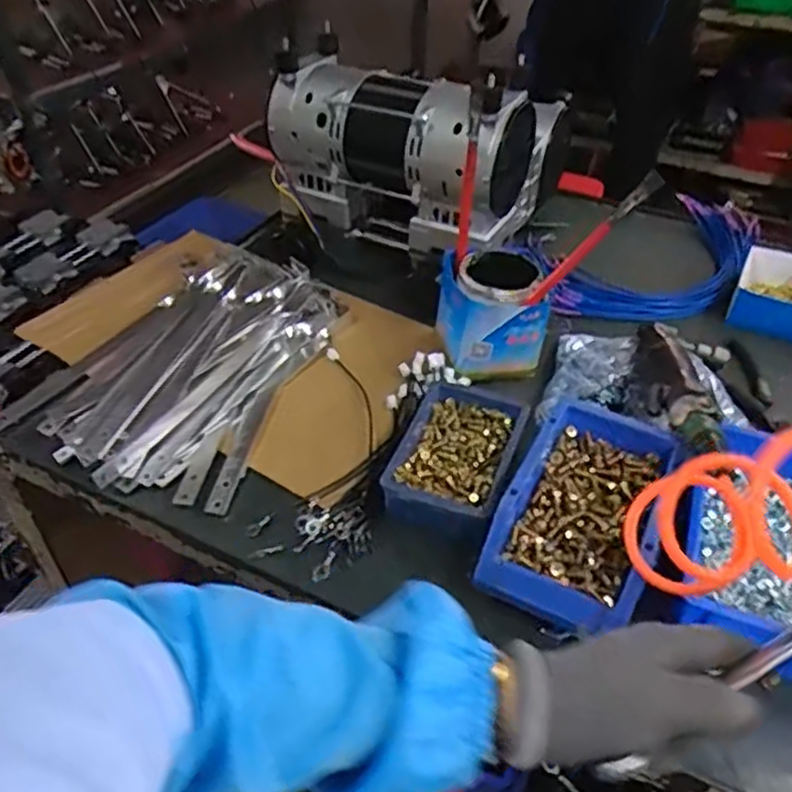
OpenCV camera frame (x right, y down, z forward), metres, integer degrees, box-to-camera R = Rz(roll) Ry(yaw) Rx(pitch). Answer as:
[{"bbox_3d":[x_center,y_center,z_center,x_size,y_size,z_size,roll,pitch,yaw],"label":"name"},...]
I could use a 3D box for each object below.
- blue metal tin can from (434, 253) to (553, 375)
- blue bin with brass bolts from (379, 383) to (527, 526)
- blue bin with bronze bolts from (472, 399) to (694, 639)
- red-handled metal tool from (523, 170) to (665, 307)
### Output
[{"bbox_3d":[0.098,-0.086,0.738,0.105,0.094,0.093,0,42,0],"label":"blue metal tin can"},{"bbox_3d":[0.052,0.054,0.627,0.099,0.049,0.157,13,44,14],"label":"blue bin with brass bolts"},{"bbox_3d":[0.155,0.096,0.565,0.122,0.071,0.185,23,47,23],"label":"blue bin with bronze bolts"},{"bbox_3d":[0.172,-0.132,0.635,0.020,0.159,0.019,28,37,-21],"label":"red-handled metal tool"}]

